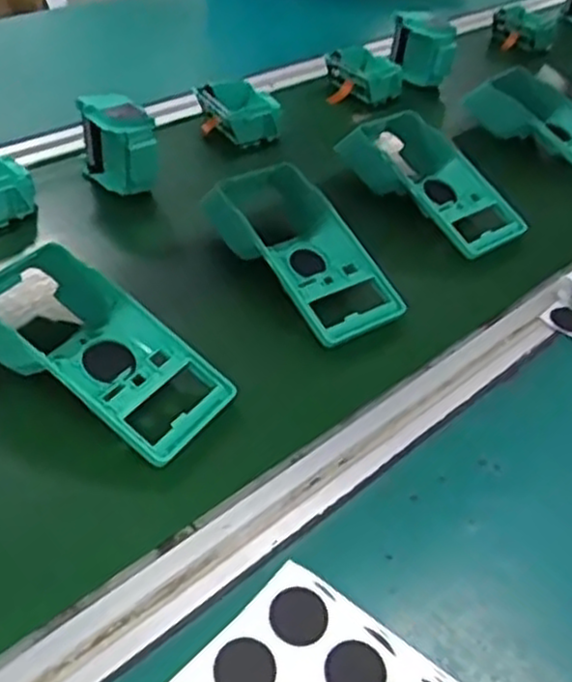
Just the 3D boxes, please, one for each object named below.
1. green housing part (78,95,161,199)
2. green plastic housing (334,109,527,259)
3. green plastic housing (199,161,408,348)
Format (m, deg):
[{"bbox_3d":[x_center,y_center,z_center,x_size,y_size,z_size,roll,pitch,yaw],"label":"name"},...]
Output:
[{"bbox_3d":[-0.148,-0.172,0.665,0.044,0.071,0.078,-23,48,-28],"label":"green housing part"},{"bbox_3d":[0.138,-0.158,0.713,0.087,0.050,0.193,-26,50,-31],"label":"green plastic housing"},{"bbox_3d":[0.012,-0.078,0.614,0.098,0.053,0.199,-25,61,-34],"label":"green plastic housing"}]

